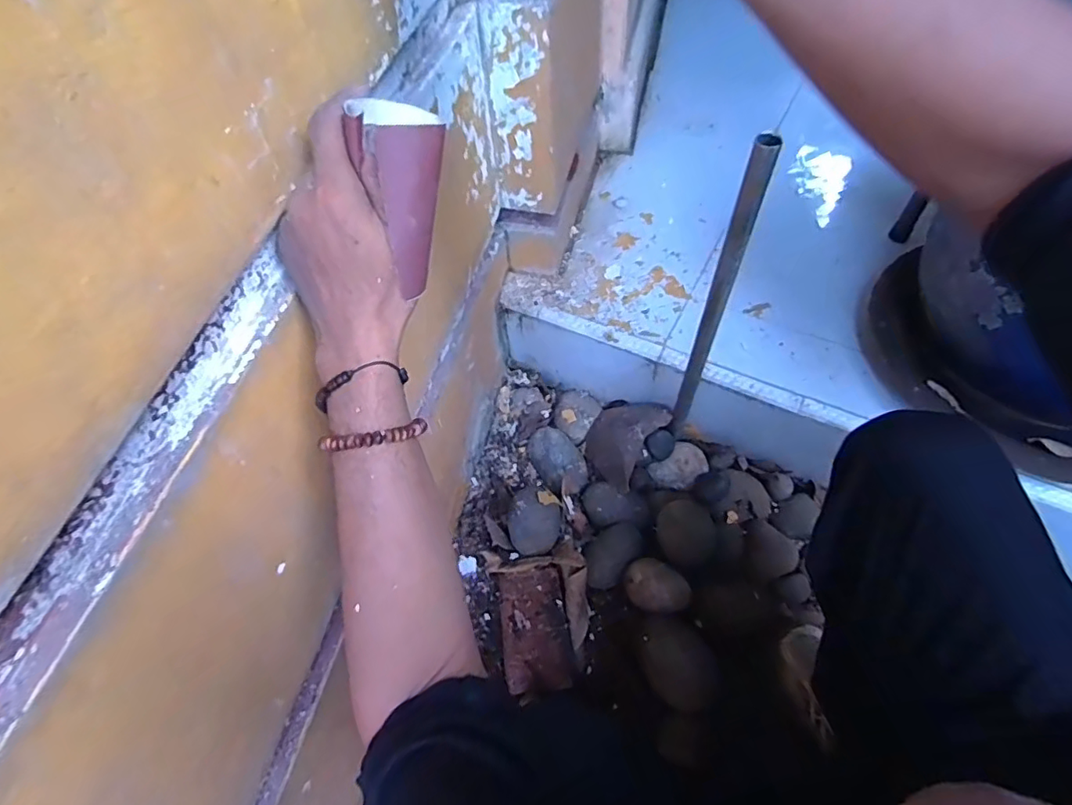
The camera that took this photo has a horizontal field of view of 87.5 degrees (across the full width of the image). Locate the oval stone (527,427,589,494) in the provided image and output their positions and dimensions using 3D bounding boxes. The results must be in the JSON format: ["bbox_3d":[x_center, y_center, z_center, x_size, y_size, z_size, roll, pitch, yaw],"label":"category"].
[{"bbox_3d":[0.038,0.090,0.911,0.074,0.044,0.118,-27,60,-14],"label":"oval stone"}]

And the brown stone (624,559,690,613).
[{"bbox_3d":[0.169,0.256,0.780,0.092,0.045,0.065,32,64,21],"label":"brown stone"}]

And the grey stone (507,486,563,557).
[{"bbox_3d":[-0.001,0.173,0.826,0.078,0.042,0.100,12,59,11],"label":"grey stone"}]

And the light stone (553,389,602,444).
[{"bbox_3d":[0.066,0.016,0.966,0.076,0.035,0.087,26,62,18],"label":"light stone"}]

